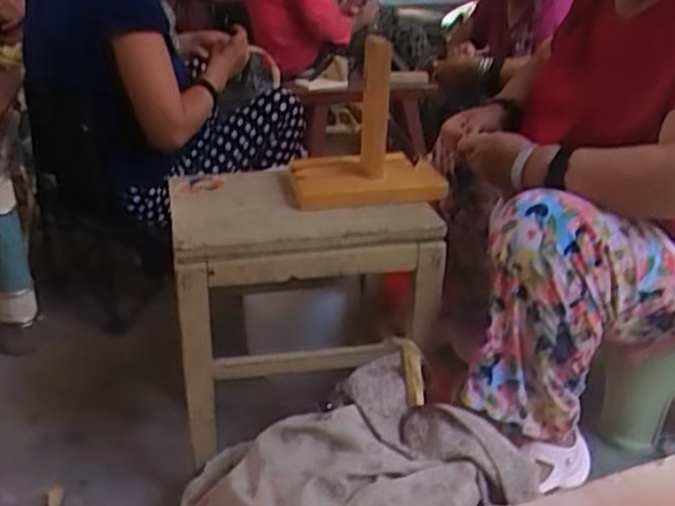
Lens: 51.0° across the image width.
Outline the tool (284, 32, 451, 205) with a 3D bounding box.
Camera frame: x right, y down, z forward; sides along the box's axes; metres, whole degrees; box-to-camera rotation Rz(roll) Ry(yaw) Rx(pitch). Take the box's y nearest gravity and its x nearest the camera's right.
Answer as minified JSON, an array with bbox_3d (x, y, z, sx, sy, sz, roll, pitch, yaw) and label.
[{"bbox_3d":[0.042,-0.185,1.044,0.218,0.237,0.155,0,26,-3],"label":"tool"}]

